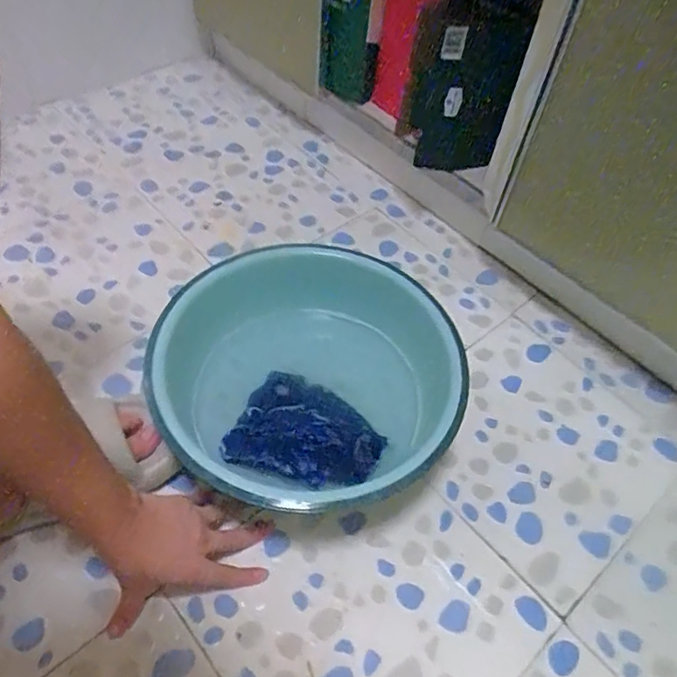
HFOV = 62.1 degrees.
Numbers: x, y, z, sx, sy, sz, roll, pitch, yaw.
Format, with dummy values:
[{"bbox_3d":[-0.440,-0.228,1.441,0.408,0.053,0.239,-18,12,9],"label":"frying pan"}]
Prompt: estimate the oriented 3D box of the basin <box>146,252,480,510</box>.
[{"bbox_3d":[-0.046,0.050,0.658,0.318,0.137,0.314,3,52,-3],"label":"basin"}]

